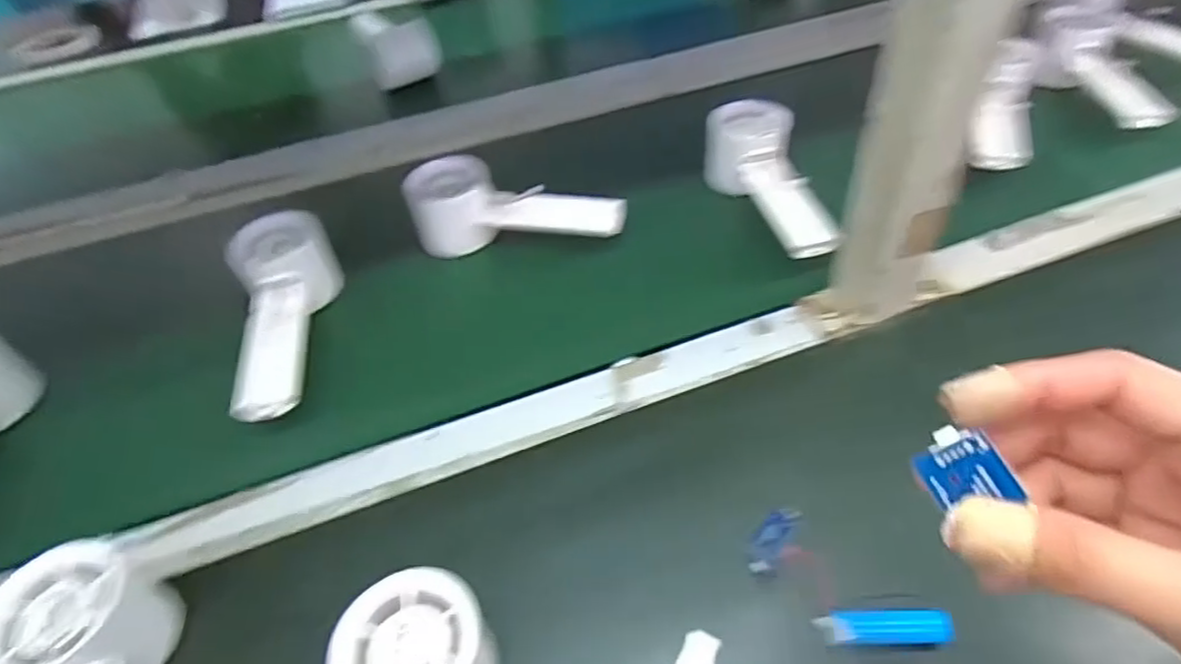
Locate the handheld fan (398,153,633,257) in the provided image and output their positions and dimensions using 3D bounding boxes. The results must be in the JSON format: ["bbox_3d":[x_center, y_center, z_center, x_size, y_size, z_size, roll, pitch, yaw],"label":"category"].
[{"bbox_3d":[-0.055,-0.100,0.507,0.159,0.055,0.057,-4,49,2],"label":"handheld fan"}]

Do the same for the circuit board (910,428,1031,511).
[{"bbox_3d":[0.108,0.041,0.192,0.020,0.004,0.025,-38,68,20],"label":"circuit board"}]

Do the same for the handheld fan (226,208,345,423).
[{"bbox_3d":[-0.204,-0.010,0.448,0.060,0.064,0.153,-15,49,-8],"label":"handheld fan"}]

